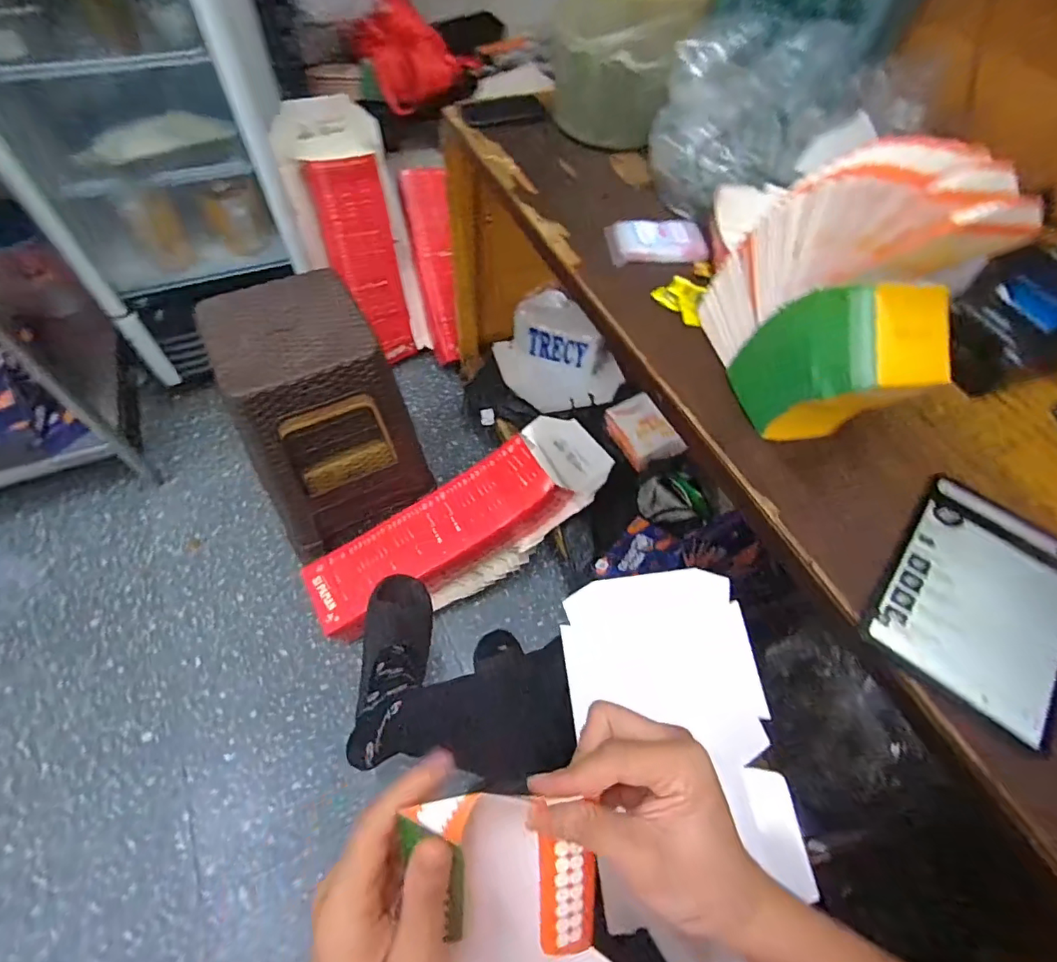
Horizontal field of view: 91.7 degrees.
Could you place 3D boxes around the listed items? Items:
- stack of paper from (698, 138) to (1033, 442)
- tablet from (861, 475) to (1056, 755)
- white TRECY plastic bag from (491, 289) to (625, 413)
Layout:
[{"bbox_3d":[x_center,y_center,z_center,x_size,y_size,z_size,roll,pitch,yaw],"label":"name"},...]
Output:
[{"bbox_3d":[0.328,-0.198,0.535,0.127,0.270,0.266,-5,59,-7],"label":"stack of paper"},{"bbox_3d":[0.444,0.110,0.502,0.146,0.014,0.242,34,62,22],"label":"tablet"},{"bbox_3d":[0.072,-0.351,1.476,0.353,0.200,0.212,39,63,19],"label":"white TRECY plastic bag"}]

